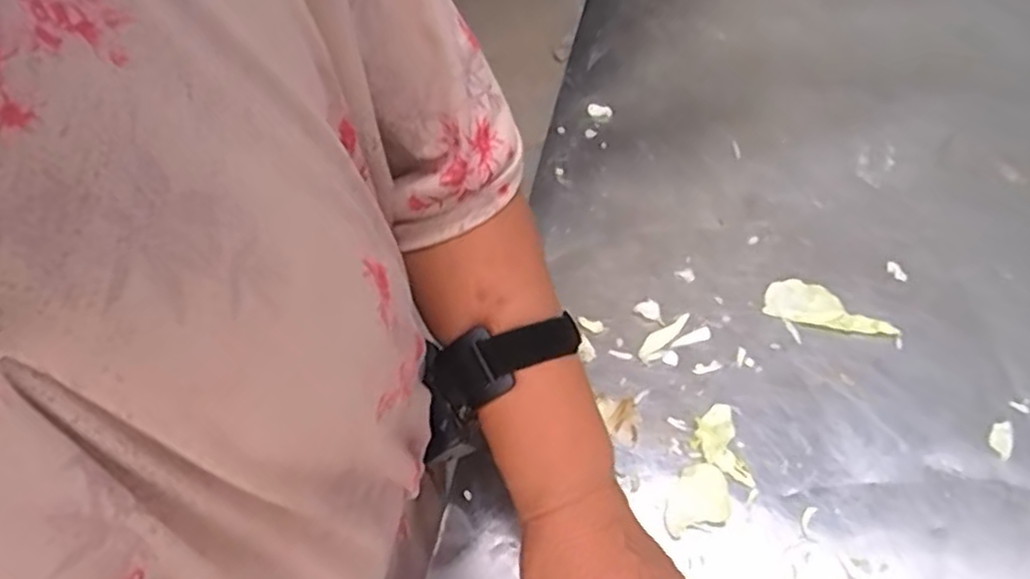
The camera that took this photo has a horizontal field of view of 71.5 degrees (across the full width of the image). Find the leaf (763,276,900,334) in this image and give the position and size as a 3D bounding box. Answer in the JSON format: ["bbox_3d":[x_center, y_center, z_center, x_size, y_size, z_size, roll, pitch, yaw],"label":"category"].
[{"bbox_3d":[0.219,0.011,0.501,0.084,0.005,0.032,10,59,11],"label":"leaf"}]

